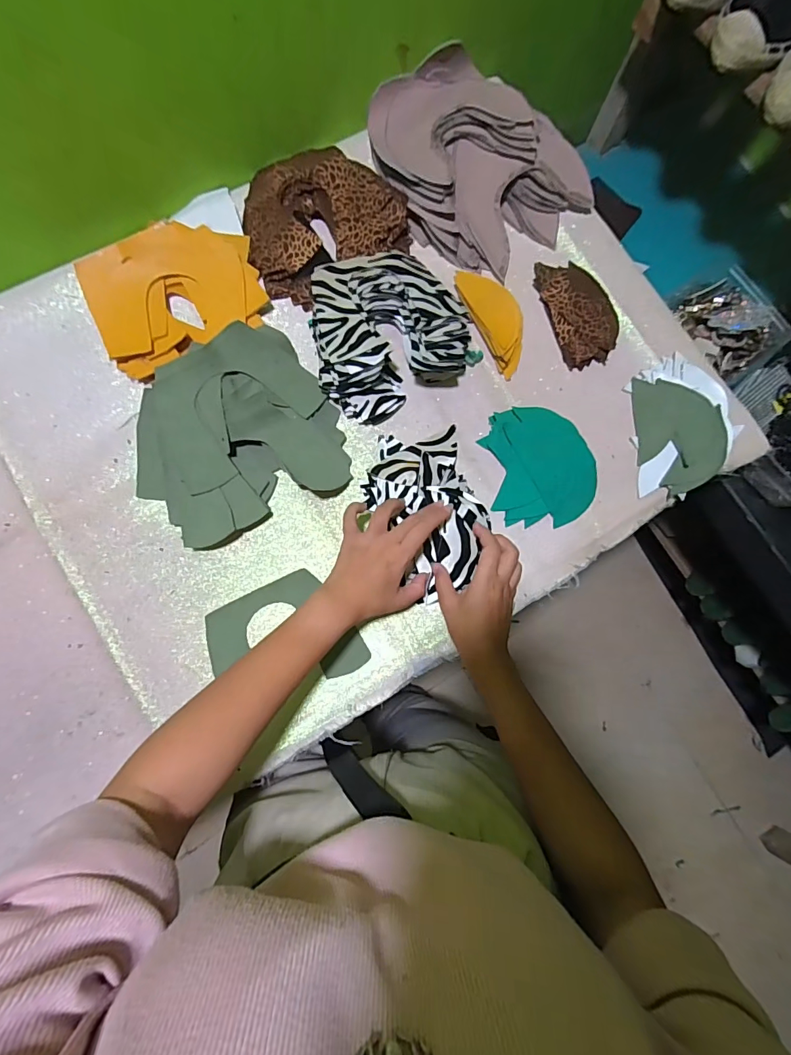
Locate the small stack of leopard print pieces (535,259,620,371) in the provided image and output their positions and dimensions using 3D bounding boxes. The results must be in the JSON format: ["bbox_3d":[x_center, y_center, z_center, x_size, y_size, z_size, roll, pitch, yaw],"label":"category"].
[{"bbox_3d":[0.229,-0.271,0.553,0.079,0.015,0.137,-20,83,-7],"label":"small stack of leopard print pieces"}]

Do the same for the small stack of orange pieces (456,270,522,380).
[{"bbox_3d":[0.122,-0.253,0.539,0.059,0.020,0.132,-30,84,-8],"label":"small stack of orange pieces"}]

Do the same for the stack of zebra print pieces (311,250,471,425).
[{"bbox_3d":[-0.019,-0.229,0.507,0.176,0.059,0.177,-31,84,-8],"label":"stack of zebra print pieces"}]

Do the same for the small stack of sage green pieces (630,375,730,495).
[{"bbox_3d":[0.335,-0.112,0.524,0.092,0.015,0.134,-3,86,20],"label":"small stack of sage green pieces"}]

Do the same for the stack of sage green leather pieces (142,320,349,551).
[{"bbox_3d":[-0.174,-0.099,0.487,0.217,0.043,0.192,-34,85,-8],"label":"stack of sage green leather pieces"}]

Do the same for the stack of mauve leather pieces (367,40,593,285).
[{"bbox_3d":[0.090,-0.447,0.538,0.289,0.066,0.201,33,80,1],"label":"stack of mauve leather pieces"}]

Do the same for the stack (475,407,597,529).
[{"bbox_3d":[0.172,-0.073,0.514,0.121,0.021,0.136,-10,82,-5],"label":"stack"}]

